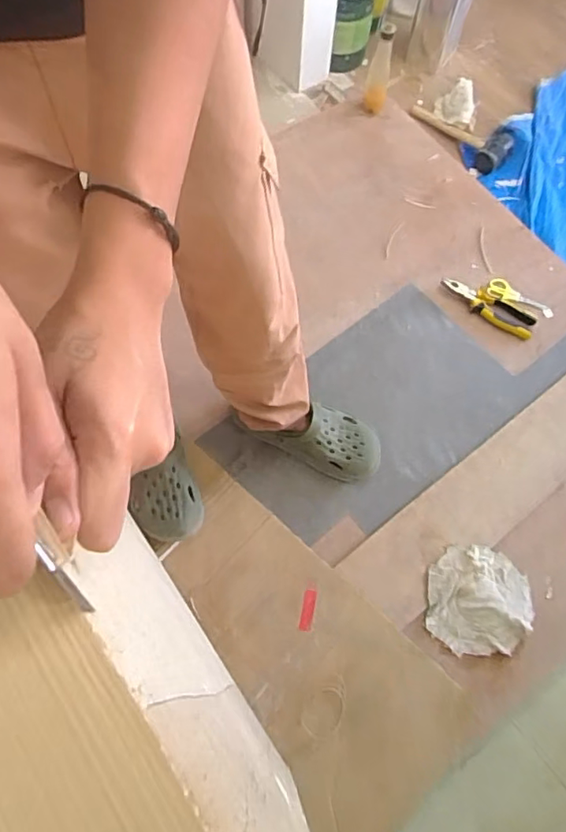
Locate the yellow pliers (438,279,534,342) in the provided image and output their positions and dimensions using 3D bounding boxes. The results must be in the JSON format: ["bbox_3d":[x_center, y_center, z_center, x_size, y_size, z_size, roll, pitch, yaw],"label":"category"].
[{"bbox_3d":[0.417,-0.231,1.160,0.200,0.027,0.074,32,70,11],"label":"yellow pliers"}]

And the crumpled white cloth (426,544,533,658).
[{"bbox_3d":[0.321,0.304,0.946,0.170,0.030,0.166,6,67,0],"label":"crumpled white cloth"}]

